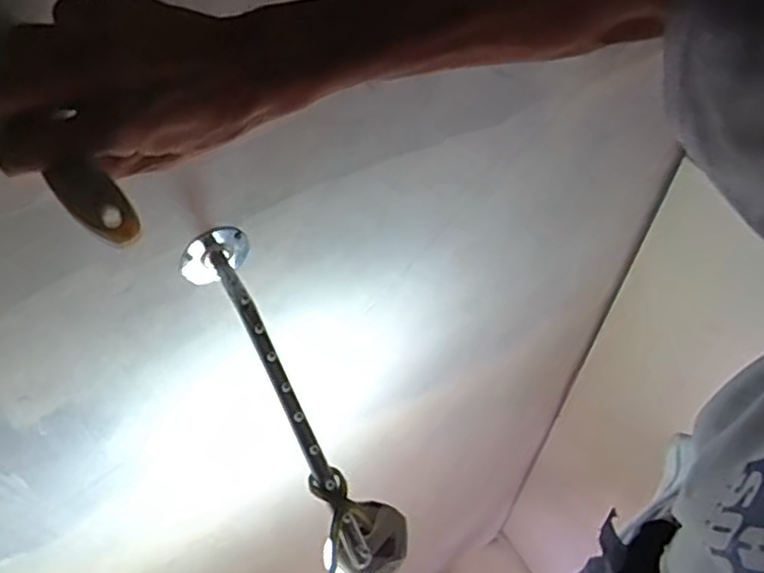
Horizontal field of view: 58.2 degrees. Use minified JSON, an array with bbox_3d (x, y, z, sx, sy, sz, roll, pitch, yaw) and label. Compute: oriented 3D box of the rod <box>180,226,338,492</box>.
[{"bbox_3d":[-0.098,0.061,0.597,0.063,0.059,0.254,-25,71,-17],"label":"rod"}]

